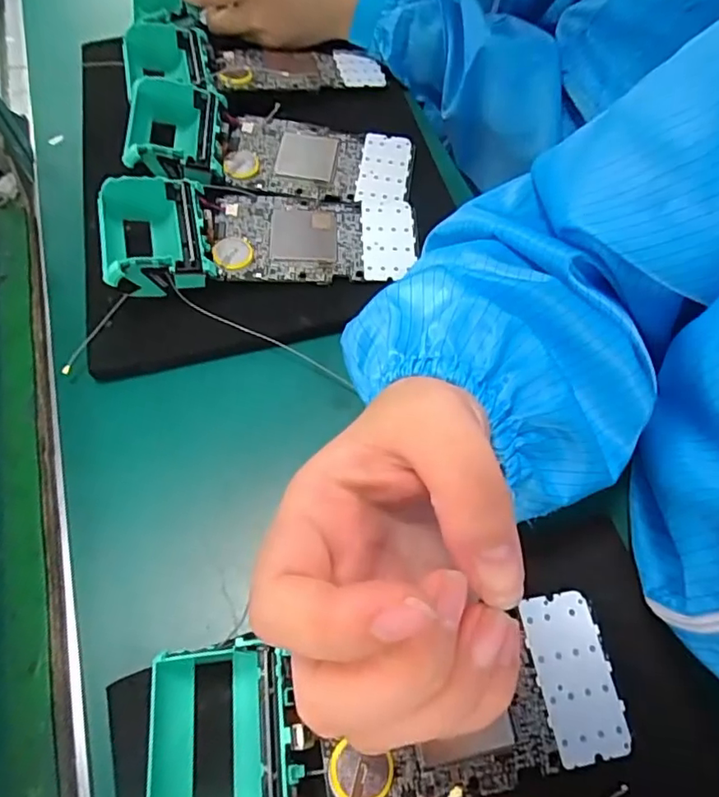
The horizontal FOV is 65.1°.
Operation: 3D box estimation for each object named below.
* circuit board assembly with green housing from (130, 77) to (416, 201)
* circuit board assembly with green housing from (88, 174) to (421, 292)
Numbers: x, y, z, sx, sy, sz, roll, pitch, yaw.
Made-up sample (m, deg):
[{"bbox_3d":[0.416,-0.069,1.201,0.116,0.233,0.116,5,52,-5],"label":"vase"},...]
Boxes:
[{"bbox_3d":[-0.064,-0.175,0.382,0.195,0.035,0.071,3,61,3],"label":"circuit board assembly with green housing"},{"bbox_3d":[-0.061,-0.106,0.353,0.197,0.038,0.074,-8,61,-3],"label":"circuit board assembly with green housing"}]

